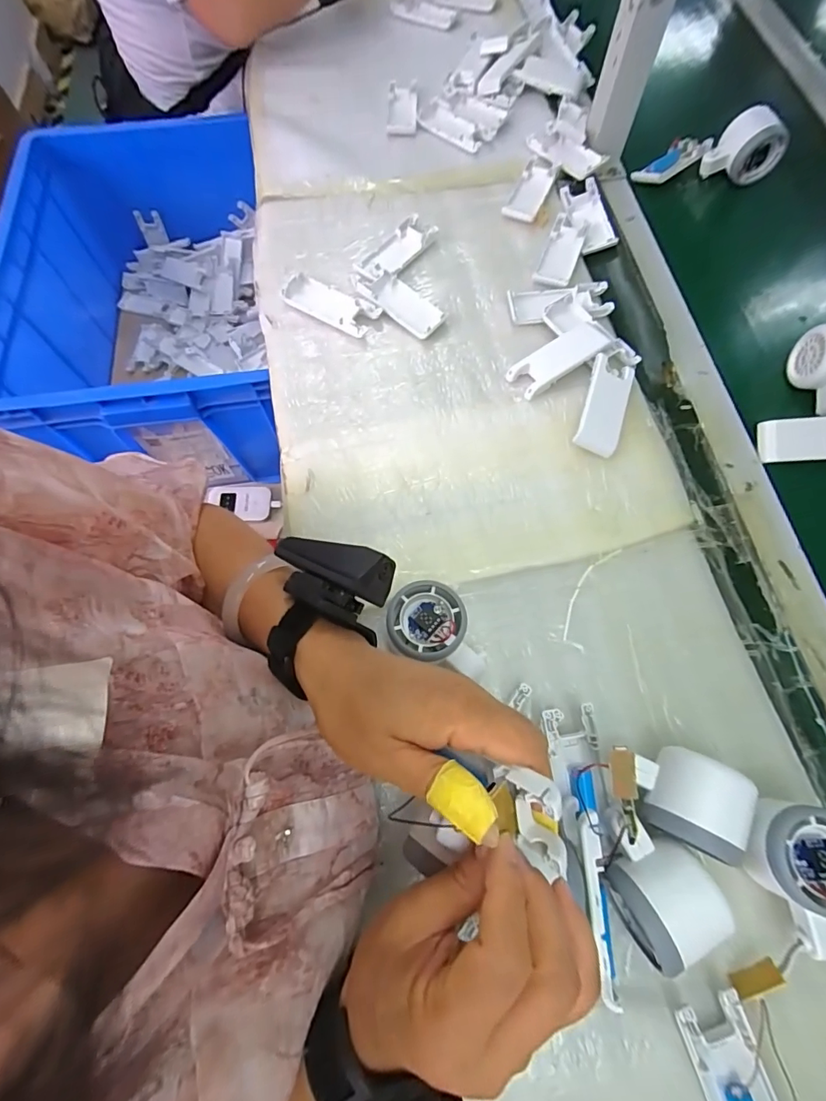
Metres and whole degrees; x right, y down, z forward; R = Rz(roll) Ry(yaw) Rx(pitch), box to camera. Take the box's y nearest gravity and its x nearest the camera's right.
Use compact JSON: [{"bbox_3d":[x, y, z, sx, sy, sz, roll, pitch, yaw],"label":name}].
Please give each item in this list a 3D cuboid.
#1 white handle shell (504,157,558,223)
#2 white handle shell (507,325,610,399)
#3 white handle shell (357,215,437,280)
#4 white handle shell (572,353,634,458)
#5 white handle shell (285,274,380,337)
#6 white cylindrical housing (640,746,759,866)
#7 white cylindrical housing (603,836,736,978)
[{"bbox_3d":[0.143,-0.435,0.555,0.037,0.009,0.101,24,71,8],"label":"white handle shell"},{"bbox_3d":[0.143,-0.189,0.453,0.099,0.016,0.040,-31,73,-11],"label":"white handle shell"},{"bbox_3d":[-0.018,-0.338,0.519,0.046,0.018,0.105,35,73,12],"label":"white handle shell"},{"bbox_3d":[0.182,-0.136,0.437,0.038,0.013,0.101,18,71,6],"label":"white handle shell"},{"bbox_3d":[-0.087,-0.263,0.490,0.097,0.013,0.044,28,72,10],"label":"white handle shell"},{"bbox_3d":[0.189,0.170,0.313,0.051,0.053,0.056,26,72,9],"label":"white cylindrical housing"},{"bbox_3d":[0.160,0.219,0.292,0.058,0.045,0.057,-29,72,-10],"label":"white cylindrical housing"}]

